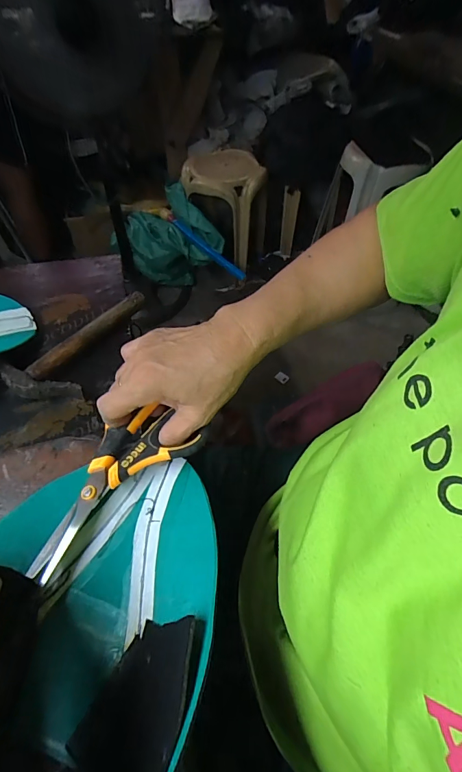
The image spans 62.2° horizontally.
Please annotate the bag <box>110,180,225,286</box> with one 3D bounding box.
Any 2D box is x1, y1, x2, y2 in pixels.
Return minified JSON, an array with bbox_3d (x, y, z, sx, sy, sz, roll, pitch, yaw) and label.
[{"bbox_3d":[-0.254,-0.545,1.525,0.286,0.317,0.393,-34,60,-24],"label":"bag"}]

